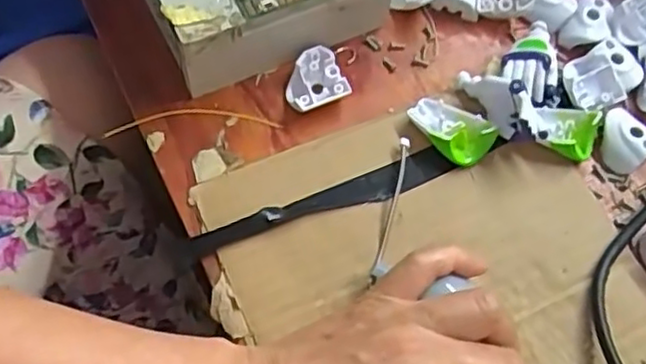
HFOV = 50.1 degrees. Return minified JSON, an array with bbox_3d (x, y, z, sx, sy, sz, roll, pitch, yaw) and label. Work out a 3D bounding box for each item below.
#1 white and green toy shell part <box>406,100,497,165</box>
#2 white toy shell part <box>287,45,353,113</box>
[{"bbox_3d":[0.067,-0.028,0.366,0.044,0.014,0.025,38,71,13],"label":"white and green toy shell part"},{"bbox_3d":[-0.005,-0.054,0.377,0.031,0.016,0.031,-21,69,-10],"label":"white toy shell part"}]

